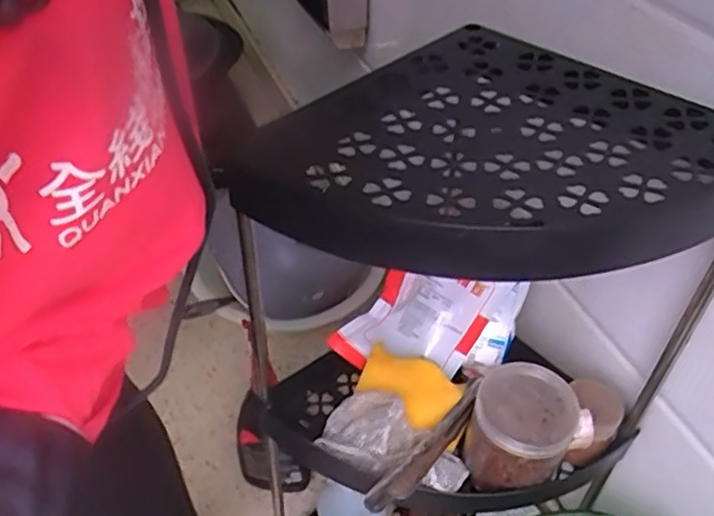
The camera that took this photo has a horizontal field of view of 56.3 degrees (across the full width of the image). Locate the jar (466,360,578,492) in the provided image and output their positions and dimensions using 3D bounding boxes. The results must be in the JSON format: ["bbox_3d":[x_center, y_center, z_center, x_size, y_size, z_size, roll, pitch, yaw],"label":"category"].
[{"bbox_3d":[0.141,0.148,0.579,0.080,0.094,0.084,0,42,0],"label":"jar"}]

